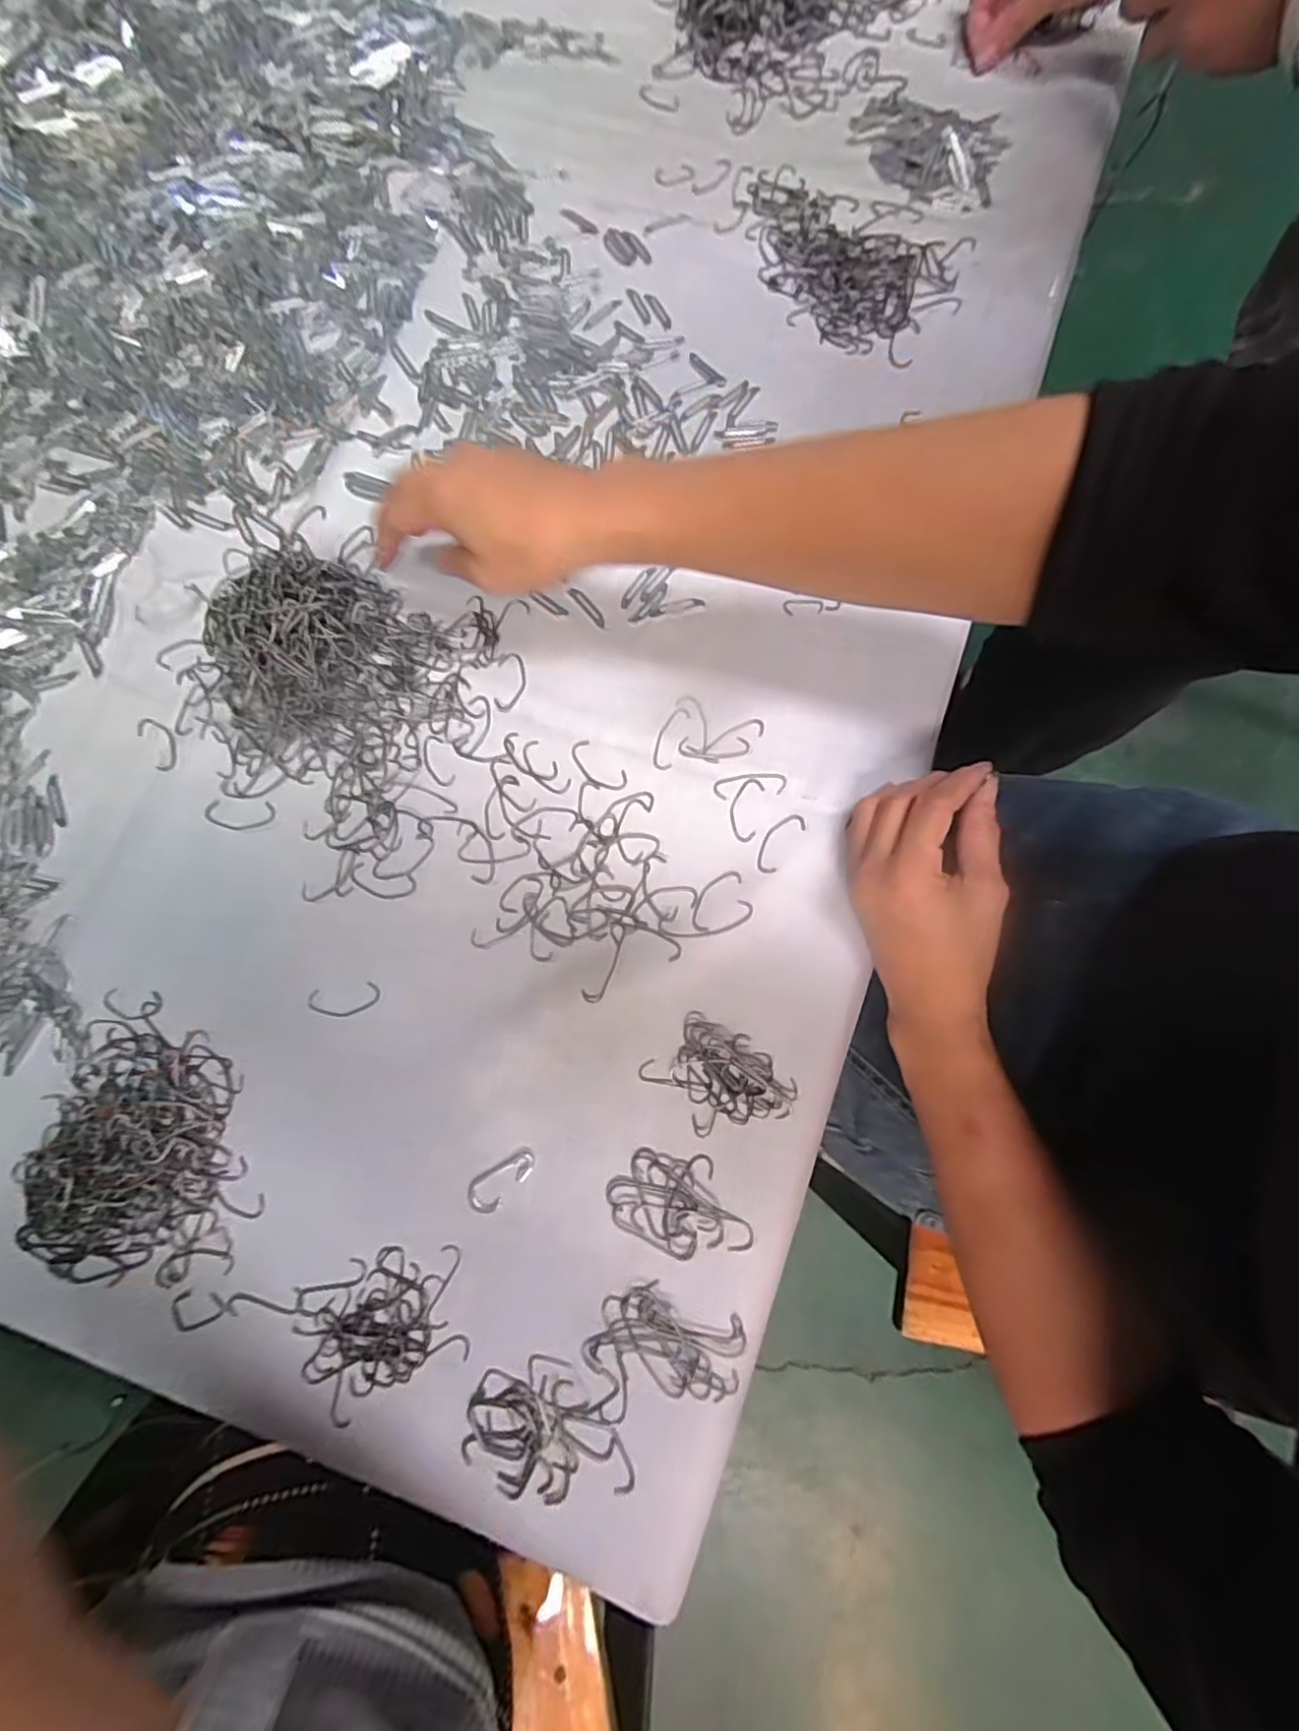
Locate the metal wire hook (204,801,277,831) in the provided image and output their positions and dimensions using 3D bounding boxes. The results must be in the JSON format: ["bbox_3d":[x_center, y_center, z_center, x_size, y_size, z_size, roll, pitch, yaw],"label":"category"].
[{"bbox_3d":[-0.238,-0.029,0.367,0.041,0.004,0.017,0,79,0],"label":"metal wire hook"}]

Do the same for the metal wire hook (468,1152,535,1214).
[{"bbox_3d":[-0.076,0.160,0.323,0.017,0.005,0.037,44,82,8],"label":"metal wire hook"}]

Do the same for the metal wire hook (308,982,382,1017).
[{"bbox_3d":[-0.166,0.074,0.345,0.039,0.004,0.016,-9,79,-1],"label":"metal wire hook"}]

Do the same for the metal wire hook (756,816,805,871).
[{"bbox_3d":[0.073,-0.014,0.358,0.015,0.004,0.040,34,81,7],"label":"metal wire hook"}]

